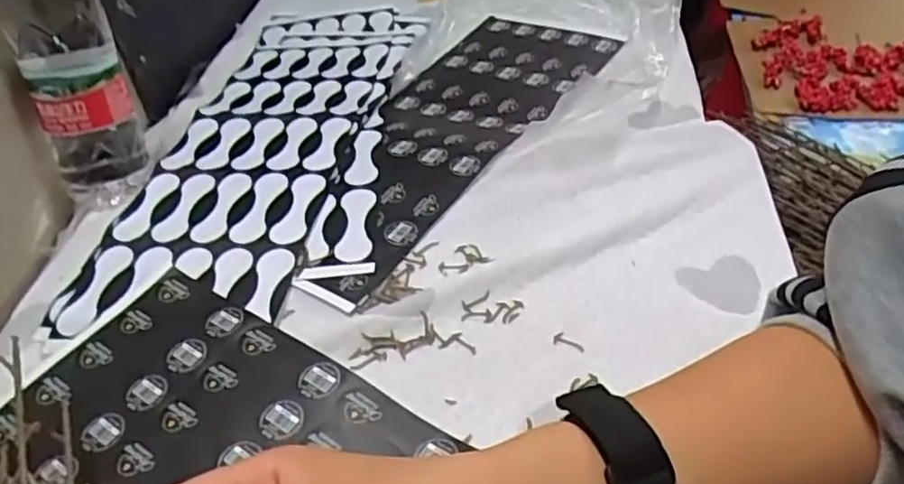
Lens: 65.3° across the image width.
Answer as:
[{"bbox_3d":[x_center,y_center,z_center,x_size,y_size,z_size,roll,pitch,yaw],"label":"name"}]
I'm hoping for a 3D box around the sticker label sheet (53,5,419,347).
[{"bbox_3d":[-0.147,-0.105,0.594,0.196,0.005,0.441,-1,43,5],"label":"sticker label sheet"}]

